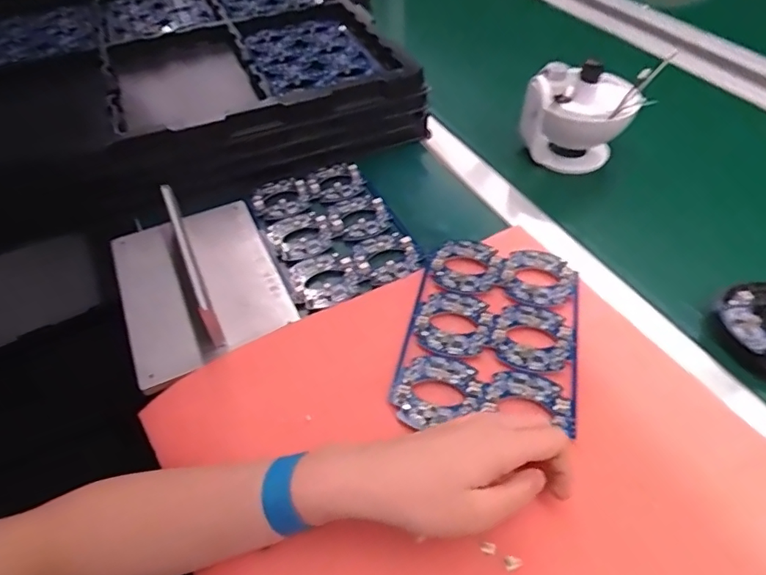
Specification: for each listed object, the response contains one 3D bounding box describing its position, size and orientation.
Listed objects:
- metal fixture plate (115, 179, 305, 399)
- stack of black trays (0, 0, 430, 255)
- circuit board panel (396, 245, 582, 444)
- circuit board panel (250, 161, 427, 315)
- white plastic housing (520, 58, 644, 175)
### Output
[{"bbox_3d":[-0.174,-0.019,0.491,0.141,0.054,0.195,-19,48,-19],"label":"metal fixture plate"},{"bbox_3d":[-0.277,-0.286,0.698,0.511,0.105,0.470,-21,51,-16],"label":"stack of black trays"},{"bbox_3d":[0.093,0.035,0.446,0.138,0.004,0.193,9,49,11],"label":"circuit board panel"},{"bbox_3d":[-0.055,-0.064,0.552,0.131,0.011,0.193,-20,51,-16],"label":"circuit board panel"},{"bbox_3d":[0.223,-0.191,0.603,0.110,0.110,0.070,25,54,23],"label":"white plastic housing"}]

